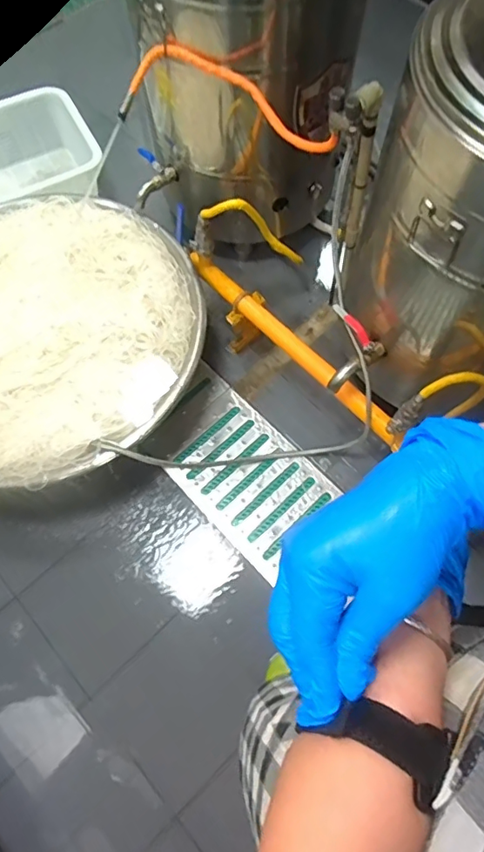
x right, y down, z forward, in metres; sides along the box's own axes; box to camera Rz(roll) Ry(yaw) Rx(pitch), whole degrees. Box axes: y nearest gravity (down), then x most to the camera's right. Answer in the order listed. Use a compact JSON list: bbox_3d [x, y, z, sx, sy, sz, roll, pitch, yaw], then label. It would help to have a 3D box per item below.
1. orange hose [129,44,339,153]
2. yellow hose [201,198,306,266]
[{"bbox_3d":[-0.013,-0.678,1.064,0.491,0.076,0.103,28,70,12],"label":"orange hose"},{"bbox_3d":[0.053,-0.498,1.375,0.092,0.405,0.032,-36,66,25],"label":"yellow hose"}]

